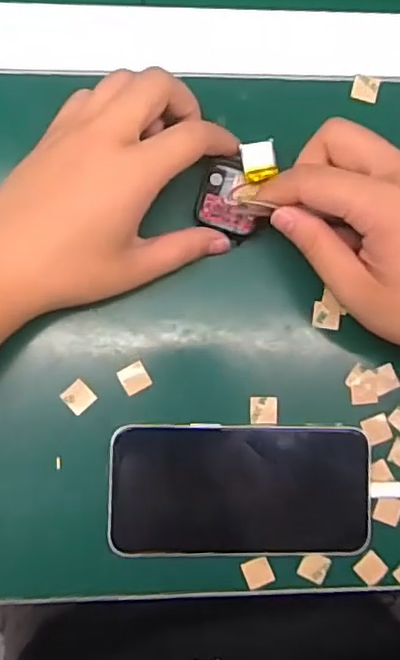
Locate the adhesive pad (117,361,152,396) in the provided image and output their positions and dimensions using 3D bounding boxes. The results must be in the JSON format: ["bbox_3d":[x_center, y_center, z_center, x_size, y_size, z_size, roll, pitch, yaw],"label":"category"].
[{"bbox_3d":[-0.037,0.027,0.345,0.016,0.004,0.016,-29,88,-6],"label":"adhesive pad"}]

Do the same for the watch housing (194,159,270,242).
[{"bbox_3d":[0.018,-0.074,0.347,0.038,0.010,0.041,13,85,-3],"label":"watch housing"}]

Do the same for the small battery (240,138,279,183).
[{"bbox_3d":[0.034,-0.095,0.341,0.019,0.004,0.021,-9,86,-5],"label":"small battery"}]

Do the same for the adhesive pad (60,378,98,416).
[{"bbox_3d":[-0.068,0.038,0.343,0.015,0.004,0.016,-43,90,-6],"label":"adhesive pad"}]

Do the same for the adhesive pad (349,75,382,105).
[{"bbox_3d":[0.099,-0.144,0.366,0.016,0.005,0.014,11,85,-3],"label":"adhesive pad"}]

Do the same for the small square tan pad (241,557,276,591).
[{"bbox_3d":[0.033,0.138,0.346,0.016,0.004,0.016,-21,87,-6],"label":"small square tan pad"}]

